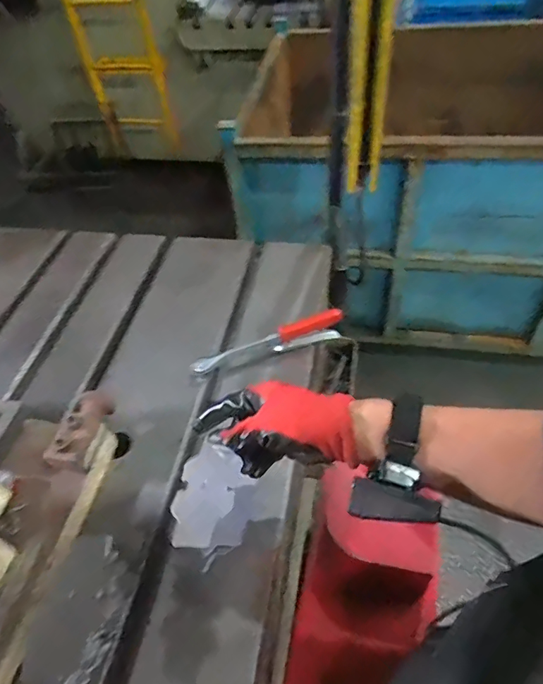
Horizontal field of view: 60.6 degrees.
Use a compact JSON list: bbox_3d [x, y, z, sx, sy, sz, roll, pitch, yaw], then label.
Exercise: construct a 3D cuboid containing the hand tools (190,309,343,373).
[{"bbox_3d":[-0.006,0.000,0.639,0.210,0.063,0.025,-14,49,-6],"label":"hand tools"}]

